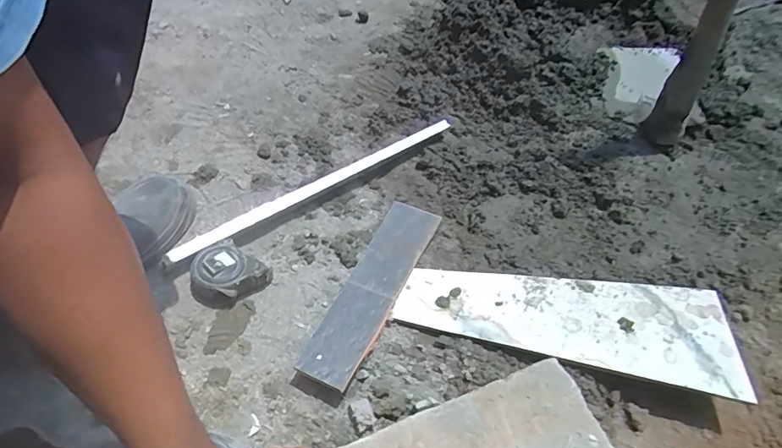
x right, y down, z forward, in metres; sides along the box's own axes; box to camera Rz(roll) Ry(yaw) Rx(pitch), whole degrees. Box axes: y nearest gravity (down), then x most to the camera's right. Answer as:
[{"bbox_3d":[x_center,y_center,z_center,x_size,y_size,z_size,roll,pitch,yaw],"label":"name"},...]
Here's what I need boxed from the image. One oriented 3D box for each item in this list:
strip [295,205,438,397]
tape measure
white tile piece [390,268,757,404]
[{"bbox_3d":[-0.021,0.075,0.609,0.071,0.015,0.288,16,47,19],"label":"strip"},{"bbox_3d":[-0.202,0.064,0.584,0.083,0.040,0.076,28,55,16],"label":"tape measure"},{"bbox_3d":[0.202,0.115,0.575,0.383,0.007,0.127,6,51,8],"label":"white tile piece"}]

